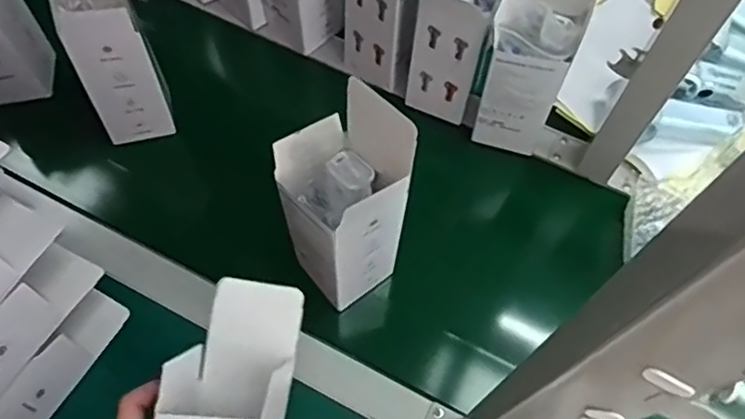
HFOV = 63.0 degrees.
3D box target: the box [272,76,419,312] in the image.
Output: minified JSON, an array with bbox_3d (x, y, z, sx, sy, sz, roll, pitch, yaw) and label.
[{"bbox_3d":[-0.026,-0.003,0.533,0.089,0.208,0.091,-34,69,-17],"label":"box"}]

